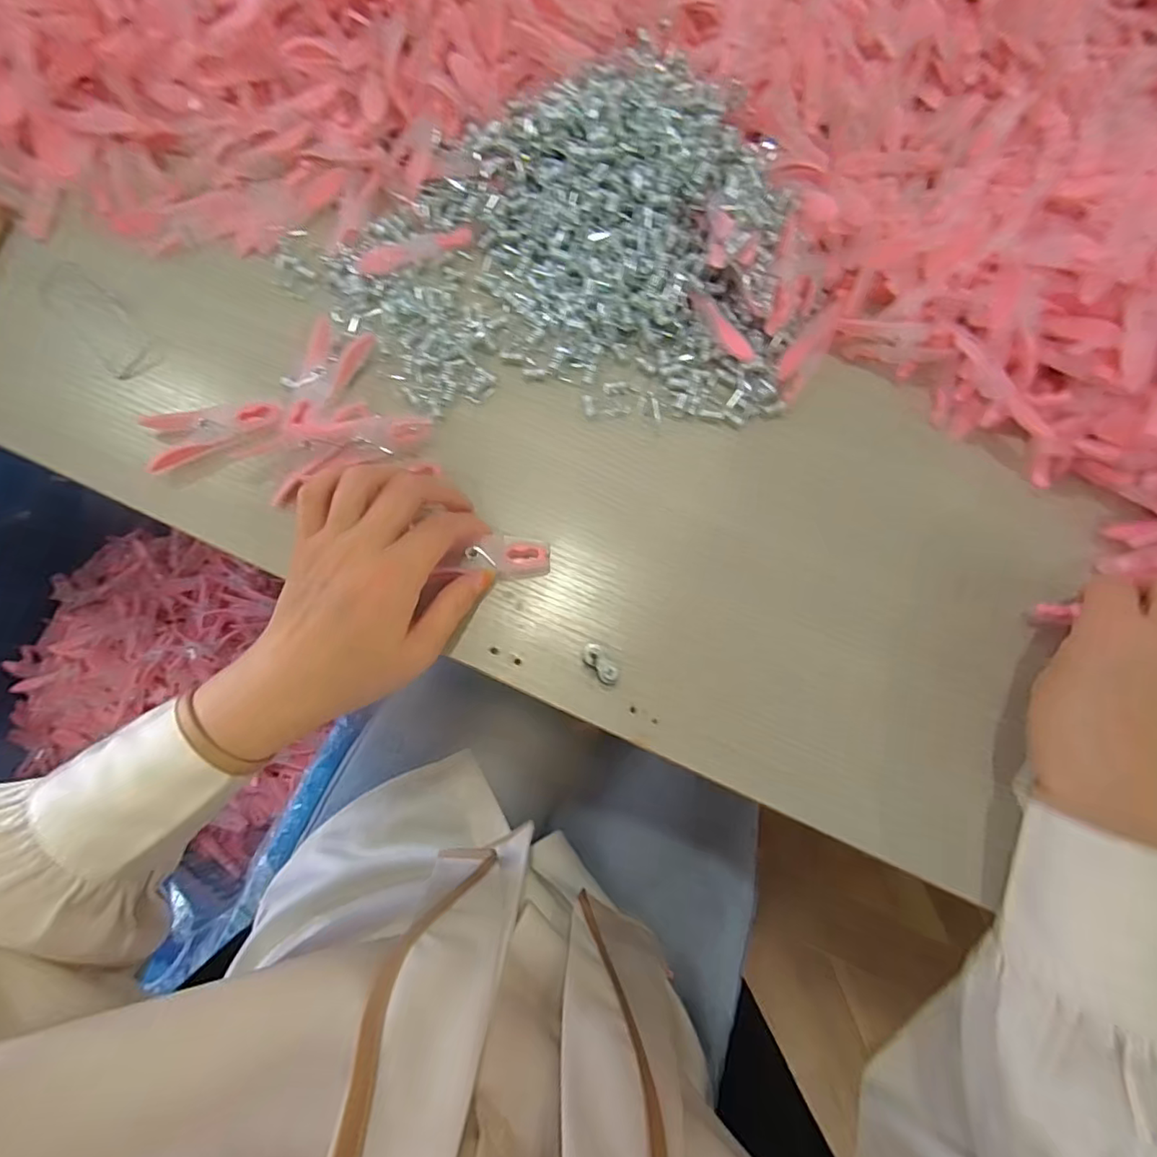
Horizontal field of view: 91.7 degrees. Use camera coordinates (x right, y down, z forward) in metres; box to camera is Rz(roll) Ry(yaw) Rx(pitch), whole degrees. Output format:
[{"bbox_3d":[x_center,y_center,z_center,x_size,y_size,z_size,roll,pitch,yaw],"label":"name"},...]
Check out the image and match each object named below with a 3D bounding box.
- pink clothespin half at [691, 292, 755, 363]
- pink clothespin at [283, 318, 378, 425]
[{"bbox_3d":[0.091,-0.158,0.355,0.011,0.009,0.055,-37,79,-12],"label":"pink clothespin half"},{"bbox_3d":[-0.158,-0.125,0.345,0.033,0.015,0.071,25,75,4],"label":"pink clothespin"}]

